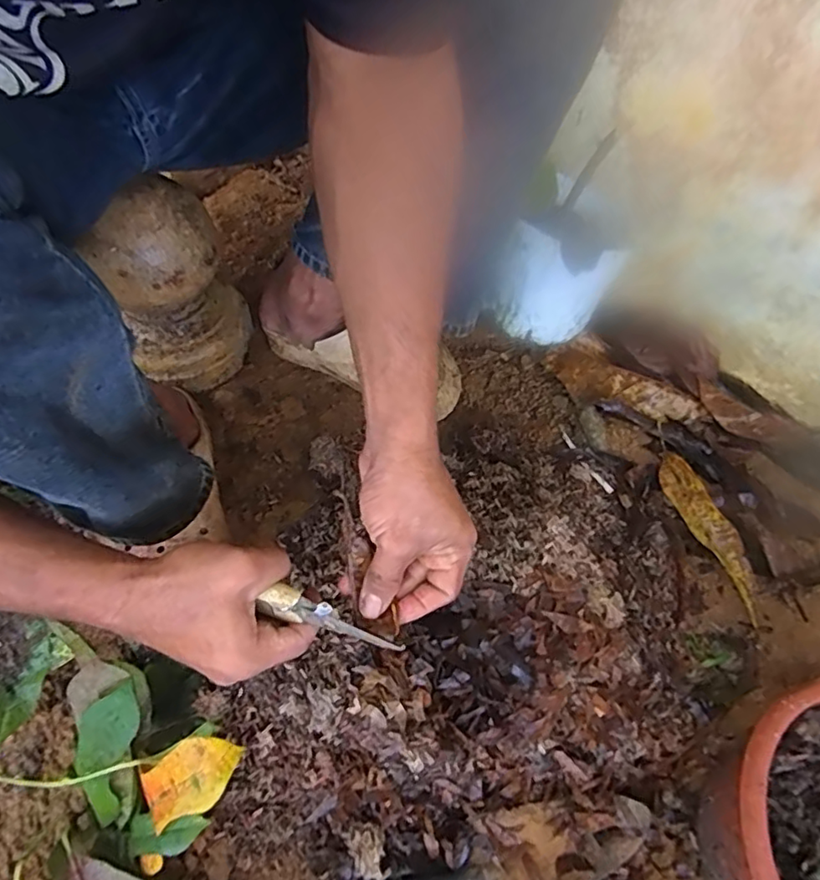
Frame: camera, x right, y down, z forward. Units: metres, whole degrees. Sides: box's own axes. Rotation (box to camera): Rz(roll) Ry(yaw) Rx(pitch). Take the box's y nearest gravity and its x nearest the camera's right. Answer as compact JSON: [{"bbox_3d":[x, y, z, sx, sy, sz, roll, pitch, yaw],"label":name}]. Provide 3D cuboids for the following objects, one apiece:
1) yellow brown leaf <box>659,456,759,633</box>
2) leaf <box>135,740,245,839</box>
[{"bbox_3d":[0.287,0.091,0.545,0.031,0.034,0.168,-24,77,-13],"label":"yellow brown leaf"},{"bbox_3d":[-0.151,0.231,0.391,0.077,0.019,0.043,-33,70,17],"label":"leaf"}]

